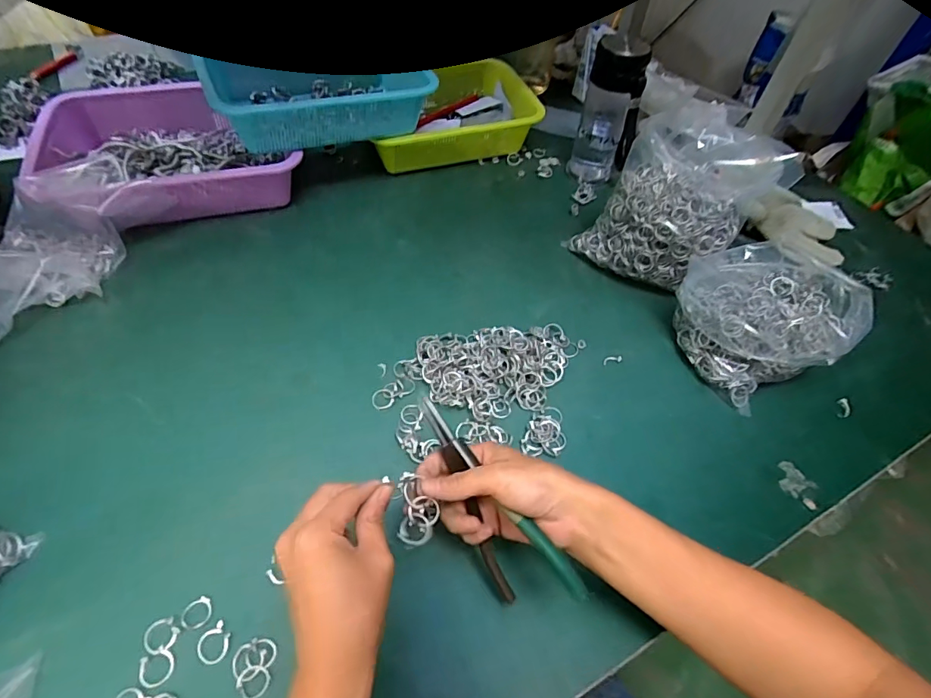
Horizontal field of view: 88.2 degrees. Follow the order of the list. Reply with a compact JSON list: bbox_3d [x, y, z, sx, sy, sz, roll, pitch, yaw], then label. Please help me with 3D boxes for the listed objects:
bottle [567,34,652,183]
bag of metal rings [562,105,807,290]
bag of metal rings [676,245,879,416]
[{"bbox_3d":[0.197,-0.322,0.662,0.074,0.188,0.059,17,55,9],"label":"bottle"},{"bbox_3d":[0.253,-0.167,0.570,0.166,0.165,0.144,-29,61,-22],"label":"bag of metal rings"},{"bbox_3d":[0.316,-0.032,0.513,0.142,0.103,0.150,-13,56,-13],"label":"bag of metal rings"}]

